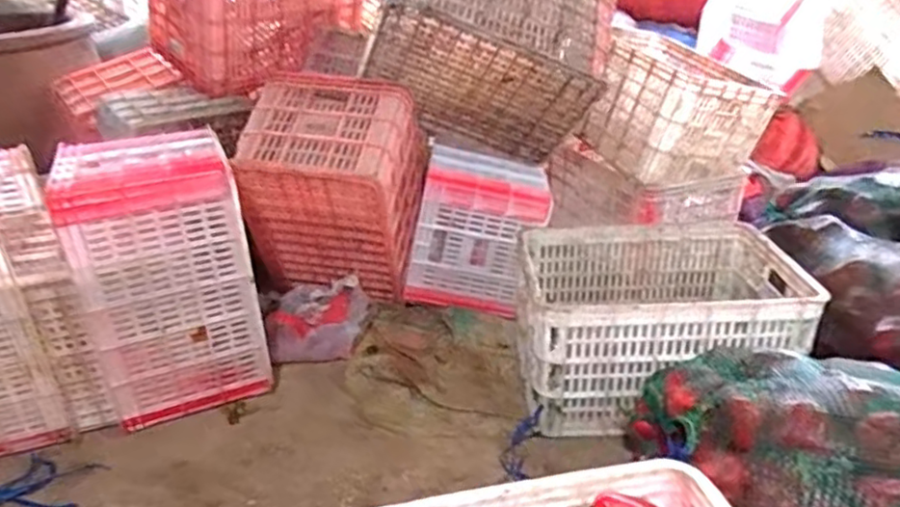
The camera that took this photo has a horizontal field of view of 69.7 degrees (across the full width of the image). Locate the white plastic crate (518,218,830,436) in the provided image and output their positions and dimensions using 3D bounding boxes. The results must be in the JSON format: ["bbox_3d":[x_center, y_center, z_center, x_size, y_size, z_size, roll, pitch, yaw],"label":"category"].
[{"bbox_3d":[0.406,0.127,1.307,0.512,0.259,0.356,-2,27,-1],"label":"white plastic crate"}]

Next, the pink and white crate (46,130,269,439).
[{"bbox_3d":[-0.559,0.055,1.298,0.306,0.511,0.279,-13,29,-22],"label":"pink and white crate"}]

